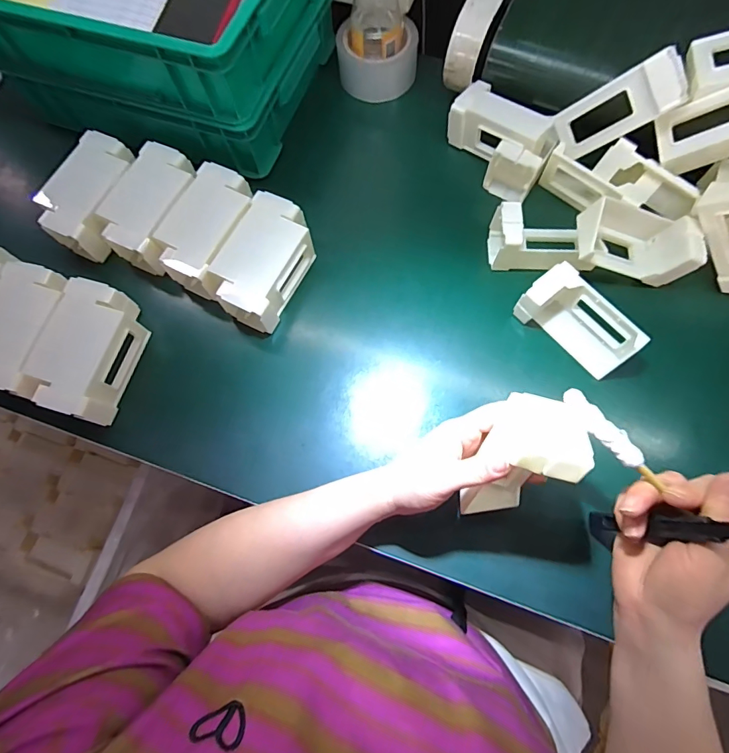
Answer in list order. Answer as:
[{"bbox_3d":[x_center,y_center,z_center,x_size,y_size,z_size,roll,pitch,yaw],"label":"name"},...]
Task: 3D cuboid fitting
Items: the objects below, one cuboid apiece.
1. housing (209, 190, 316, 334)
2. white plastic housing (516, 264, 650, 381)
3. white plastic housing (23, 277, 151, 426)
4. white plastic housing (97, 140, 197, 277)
[{"bbox_3d":[-0.105,-0.119,0.461,0.073,0.058,0.126,24,76,9],"label":"housing"},{"bbox_3d":[0.210,-0.052,0.420,0.113,0.050,0.046,42,79,13],"label":"white plastic housing"},{"bbox_3d":[-0.278,-0.024,0.444,0.074,0.067,0.131,13,74,6],"label":"white plastic housing"},{"bbox_3d":[-0.230,-0.185,0.478,0.076,0.056,0.130,13,74,6],"label":"white plastic housing"}]

